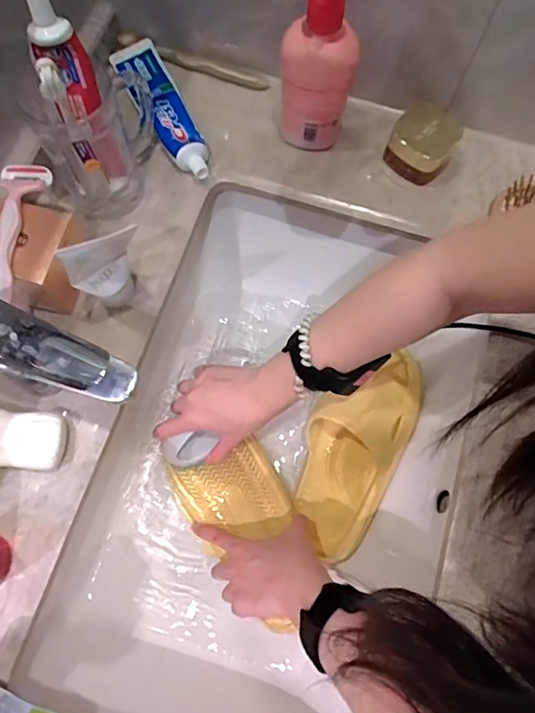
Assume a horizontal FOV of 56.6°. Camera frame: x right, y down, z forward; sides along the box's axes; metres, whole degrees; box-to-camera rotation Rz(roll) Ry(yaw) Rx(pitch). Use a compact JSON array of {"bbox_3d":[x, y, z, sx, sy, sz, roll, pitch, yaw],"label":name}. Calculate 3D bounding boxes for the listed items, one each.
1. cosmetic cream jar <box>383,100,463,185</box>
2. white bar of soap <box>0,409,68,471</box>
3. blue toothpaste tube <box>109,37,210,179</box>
[{"bbox_3d":[0.159,-0.217,0.509,0.065,0.052,0.059,26,73,7],"label":"cosmetic cream jar"},{"bbox_3d":[-0.215,0.073,0.428,0.082,0.028,0.046,3,71,-1],"label":"white bar of soap"},{"bbox_3d":[-0.110,-0.268,0.529,0.048,0.029,0.201,-24,74,-10],"label":"blue toothpaste tube"}]

